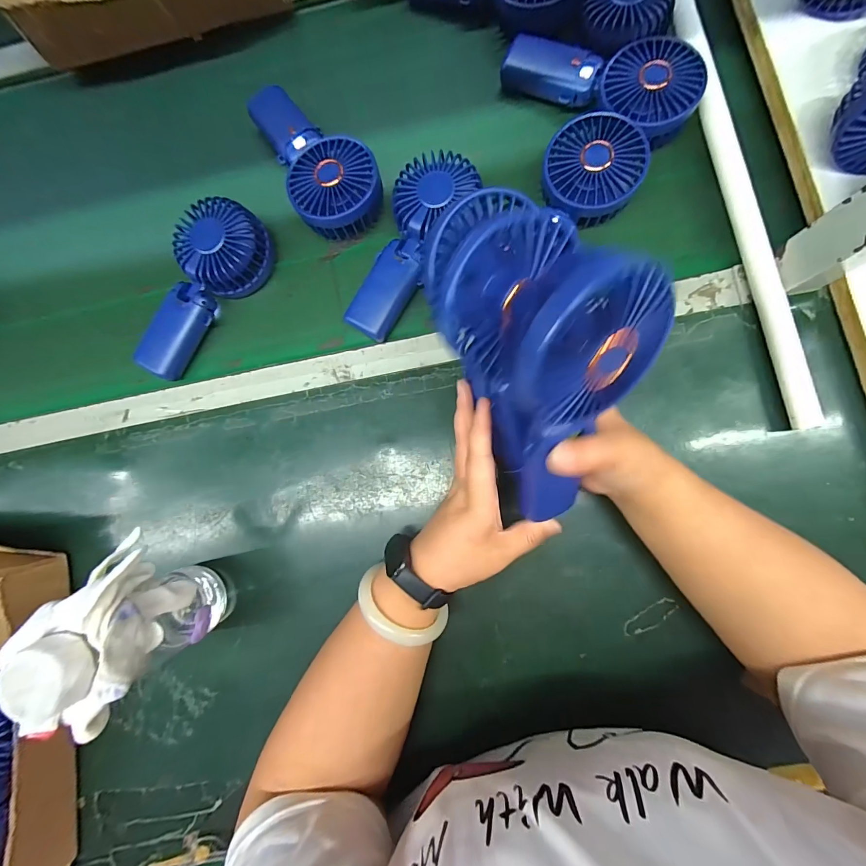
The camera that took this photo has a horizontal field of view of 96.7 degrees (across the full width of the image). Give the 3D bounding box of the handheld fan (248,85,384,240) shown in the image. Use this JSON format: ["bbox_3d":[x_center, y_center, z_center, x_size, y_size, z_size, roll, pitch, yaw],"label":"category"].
[{"bbox_3d":[-0.116,-0.279,0.384,0.083,0.043,0.181,-29,81,1],"label":"handheld fan"}]

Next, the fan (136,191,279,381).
[{"bbox_3d":[-0.237,-0.145,0.388,0.083,0.046,0.180,39,87,9],"label":"fan"}]

